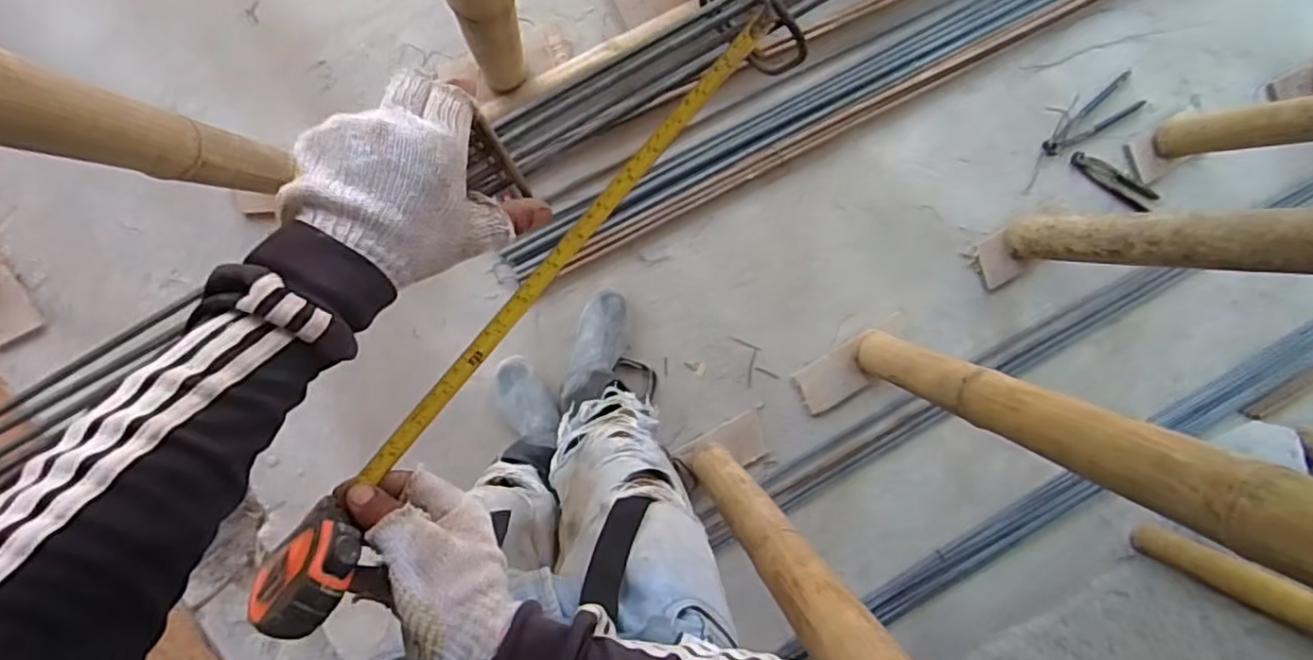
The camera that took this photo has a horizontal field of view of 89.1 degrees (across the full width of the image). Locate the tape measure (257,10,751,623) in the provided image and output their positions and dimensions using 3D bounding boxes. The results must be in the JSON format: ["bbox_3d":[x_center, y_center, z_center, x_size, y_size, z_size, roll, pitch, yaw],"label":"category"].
[{"bbox_3d":[-0.073,-0.011,0.422,0.058,0.058,0.462,39,80,-8],"label":"tape measure"}]

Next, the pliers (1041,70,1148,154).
[{"bbox_3d":[0.919,-0.436,1.397,0.229,0.019,0.078,-41,98,1],"label":"pliers"}]

